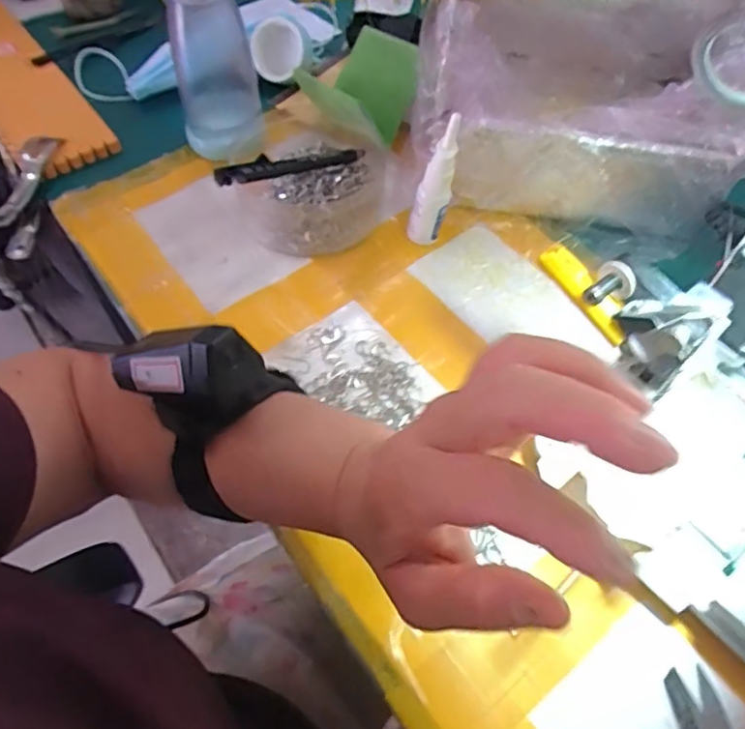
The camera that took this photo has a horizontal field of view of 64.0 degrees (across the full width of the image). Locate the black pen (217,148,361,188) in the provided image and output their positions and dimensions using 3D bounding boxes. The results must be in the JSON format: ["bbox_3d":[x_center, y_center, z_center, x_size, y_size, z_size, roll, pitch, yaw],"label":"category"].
[{"bbox_3d":[-0.059,-0.156,0.468,0.148,0.016,0.014,-24,56,-37],"label":"black pen"}]

